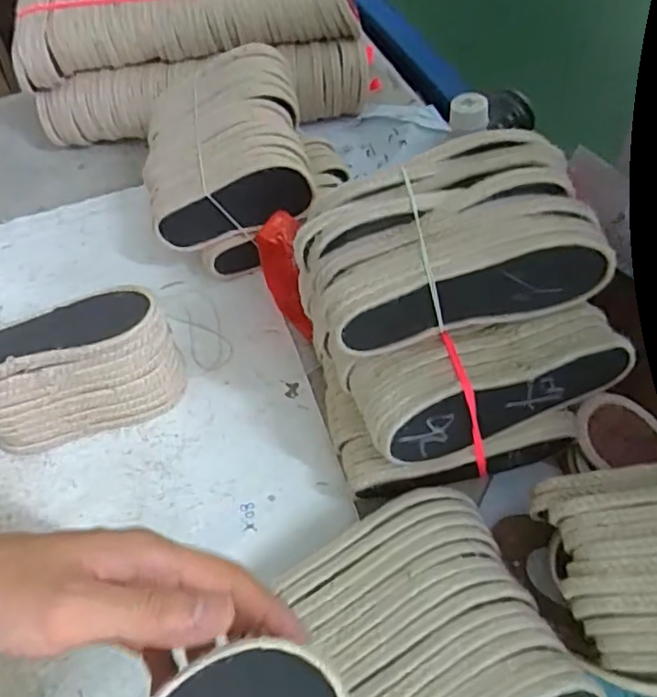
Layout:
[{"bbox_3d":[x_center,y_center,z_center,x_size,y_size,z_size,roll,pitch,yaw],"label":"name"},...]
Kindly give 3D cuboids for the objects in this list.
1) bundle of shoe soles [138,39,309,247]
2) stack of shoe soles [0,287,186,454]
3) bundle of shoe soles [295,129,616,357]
[{"bbox_3d":[-0.107,-0.205,0.616,0.166,0.070,0.205,-21,60,15],"label":"bundle of shoe soles"},{"bbox_3d":[-0.220,0.016,0.511,0.182,0.110,0.065,-16,55,-6],"label":"stack of shoe soles"},{"bbox_3d":[0.074,-0.067,0.399,0.183,0.077,0.109,-14,55,-4],"label":"bundle of shoe soles"}]

